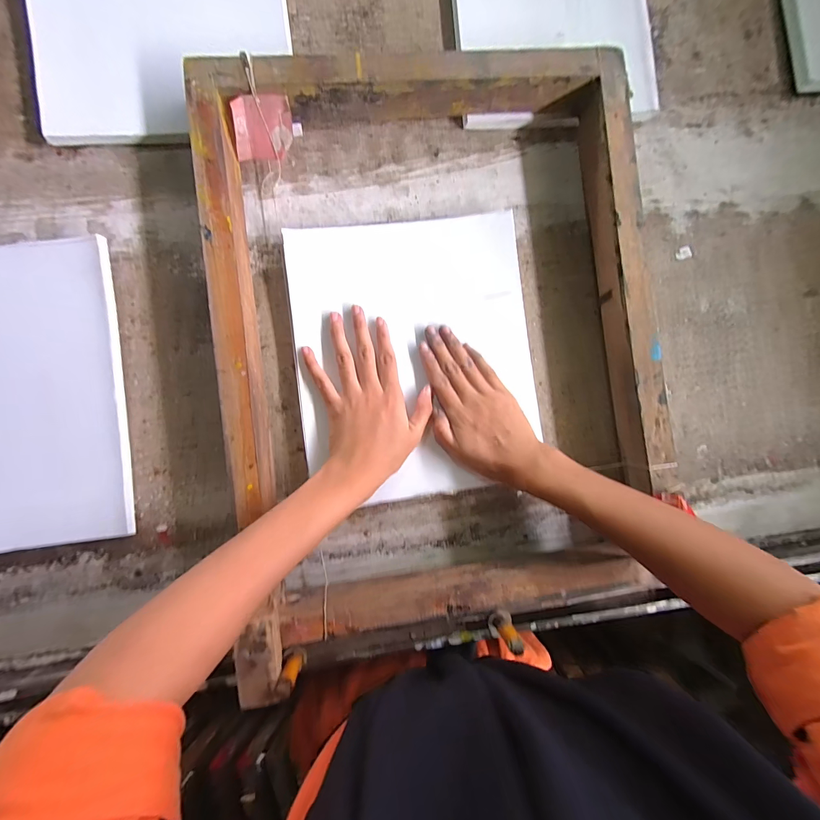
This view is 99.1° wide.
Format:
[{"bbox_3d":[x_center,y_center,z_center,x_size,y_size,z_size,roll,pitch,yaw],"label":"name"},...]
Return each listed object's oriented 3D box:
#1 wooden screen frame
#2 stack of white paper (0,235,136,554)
[{"bbox_3d":[0.033,-0.065,0.329,0.396,0.065,0.531,-7,89,-5],"label":"wooden screen frame"},{"bbox_3d":[-0.376,-0.012,0.321,0.210,0.018,0.280,-7,89,-5],"label":"stack of white paper"}]

